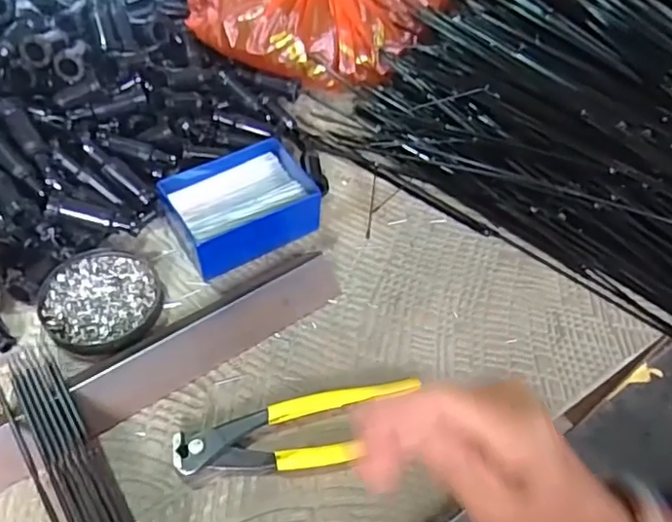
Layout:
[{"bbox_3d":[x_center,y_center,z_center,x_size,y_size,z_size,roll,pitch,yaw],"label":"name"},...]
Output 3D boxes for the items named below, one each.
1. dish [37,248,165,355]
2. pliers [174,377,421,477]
[{"bbox_3d":[-0.171,0.027,0.422,0.082,0.015,0.082,2,53,-3],"label":"dish"},{"bbox_3d":[-0.020,0.111,0.374,0.160,0.016,0.047,-7,55,-10],"label":"pliers"}]

